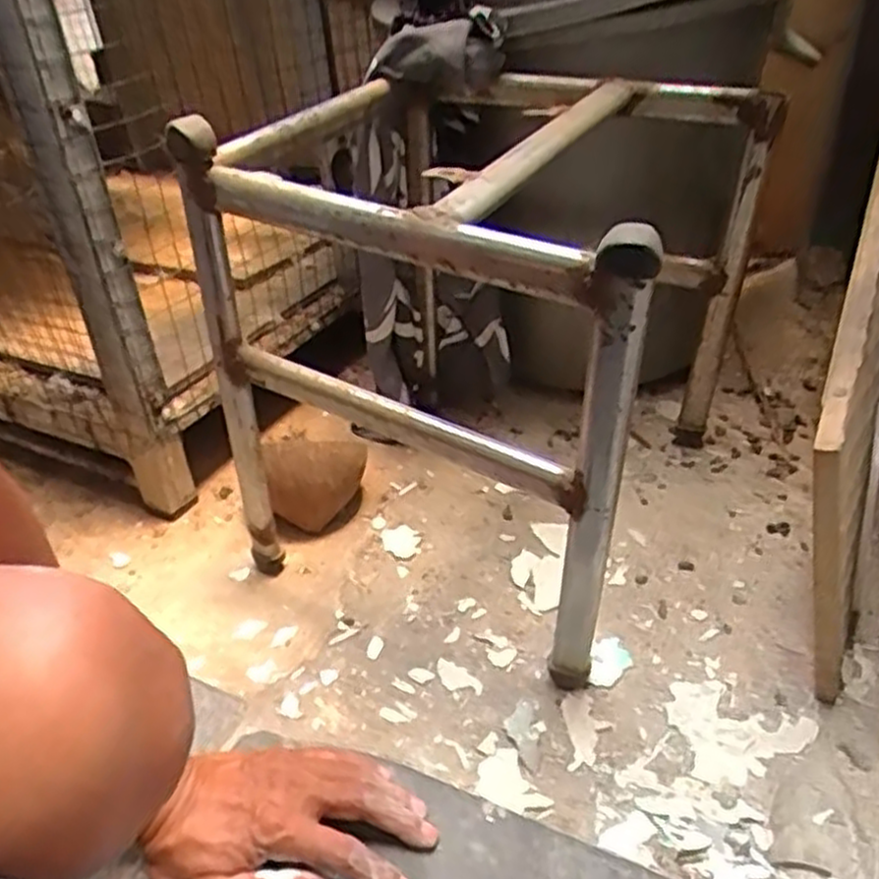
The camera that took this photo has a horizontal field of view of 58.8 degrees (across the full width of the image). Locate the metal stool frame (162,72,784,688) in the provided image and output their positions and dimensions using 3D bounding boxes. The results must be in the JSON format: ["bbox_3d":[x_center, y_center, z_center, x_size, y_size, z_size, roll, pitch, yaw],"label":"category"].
[{"bbox_3d":[0.047,-0.075,0.619,0.306,0.350,0.353,14,40,24],"label":"metal stool frame"}]

